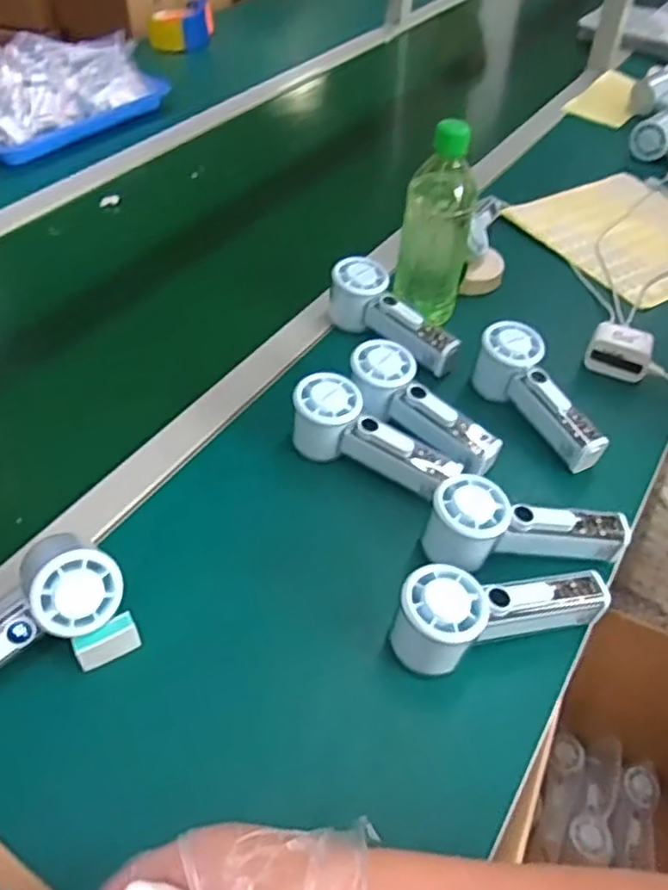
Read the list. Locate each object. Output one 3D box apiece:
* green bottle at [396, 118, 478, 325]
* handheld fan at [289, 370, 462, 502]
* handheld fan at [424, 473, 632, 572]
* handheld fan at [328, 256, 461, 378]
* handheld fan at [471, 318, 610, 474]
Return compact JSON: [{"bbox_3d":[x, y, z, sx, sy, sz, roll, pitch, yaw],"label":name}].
[{"bbox_3d":[0.103,-0.218,0.680,0.068,0.183,0.064,10,47,7],"label":"green bottle"},{"bbox_3d":[0.031,-0.001,0.601,0.153,0.065,0.053,31,52,8],"label":"handheld fan"},{"bbox_3d":[0.151,0.061,0.539,0.156,0.055,0.052,0,47,-2],"label":"handheld fan"},{"bbox_3d":[0.062,-0.129,0.717,0.157,0.064,0.051,40,56,15],"label":"handheld fan"},{"bbox_3d":[0.194,-0.043,0.651,0.054,0.068,0.158,-22,64,-21],"label":"handheld fan"}]

